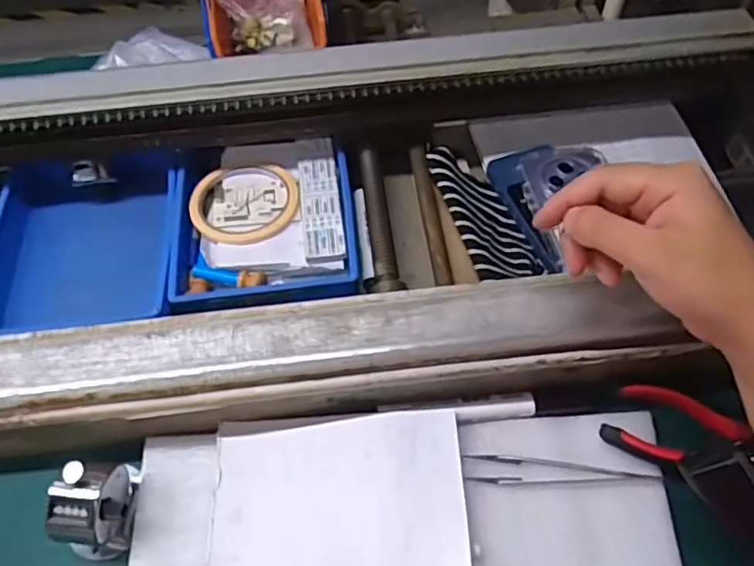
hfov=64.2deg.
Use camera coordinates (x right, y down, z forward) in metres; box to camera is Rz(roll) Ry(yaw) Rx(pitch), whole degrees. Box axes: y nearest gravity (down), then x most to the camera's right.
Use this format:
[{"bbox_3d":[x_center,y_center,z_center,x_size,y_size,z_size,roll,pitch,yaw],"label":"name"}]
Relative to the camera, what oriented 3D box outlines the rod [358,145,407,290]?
[{"bbox_3d":[0.000,-0.058,0.503,0.023,0.014,0.159,-8,58,-4],"label":"rod"}]

